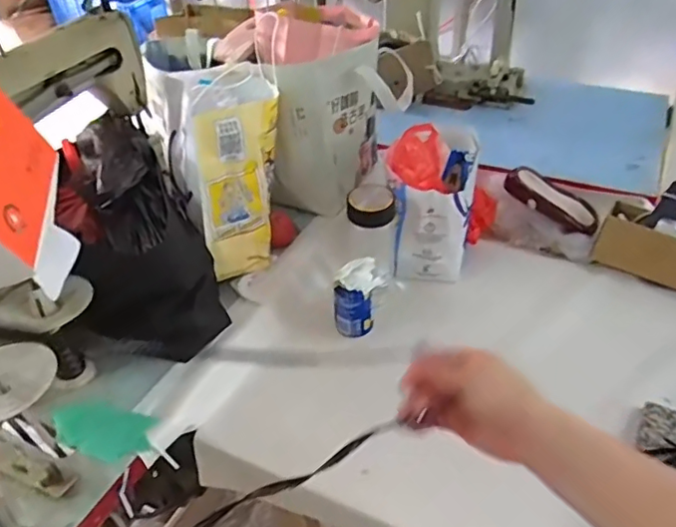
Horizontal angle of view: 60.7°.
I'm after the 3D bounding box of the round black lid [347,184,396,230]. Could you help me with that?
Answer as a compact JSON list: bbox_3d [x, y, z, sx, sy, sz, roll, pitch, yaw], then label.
[{"bbox_3d":[0.053,-0.096,0.909,0.074,0.029,0.088,1,42,3],"label":"round black lid"}]

